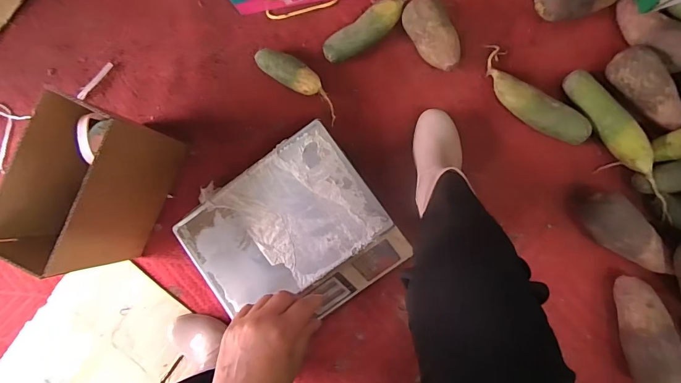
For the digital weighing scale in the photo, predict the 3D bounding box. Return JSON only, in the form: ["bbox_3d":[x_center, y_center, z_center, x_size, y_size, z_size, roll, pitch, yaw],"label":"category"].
[{"bbox_3d":[-0.085,0.089,0.705,0.329,0.085,0.299,-35,86,5],"label":"digital weighing scale"}]

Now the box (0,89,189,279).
[{"bbox_3d":[-0.436,-0.006,0.695,0.124,0.247,0.270,24,92,7],"label":"box"}]

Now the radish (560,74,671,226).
[{"bbox_3d":[0.490,-0.084,0.675,0.061,0.065,0.294,-27,86,6],"label":"radish"}]

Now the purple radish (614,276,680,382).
[{"bbox_3d":[0.516,0.241,0.637,0.066,0.066,0.192,-9,72,7],"label":"purple radish"}]

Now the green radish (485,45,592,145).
[{"bbox_3d":[0.343,-0.167,0.696,0.075,0.048,0.235,-43,85,5],"label":"green radish"}]

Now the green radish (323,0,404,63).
[{"bbox_3d":[0.047,-0.307,0.739,0.172,0.052,0.055,-36,85,5],"label":"green radish"}]

